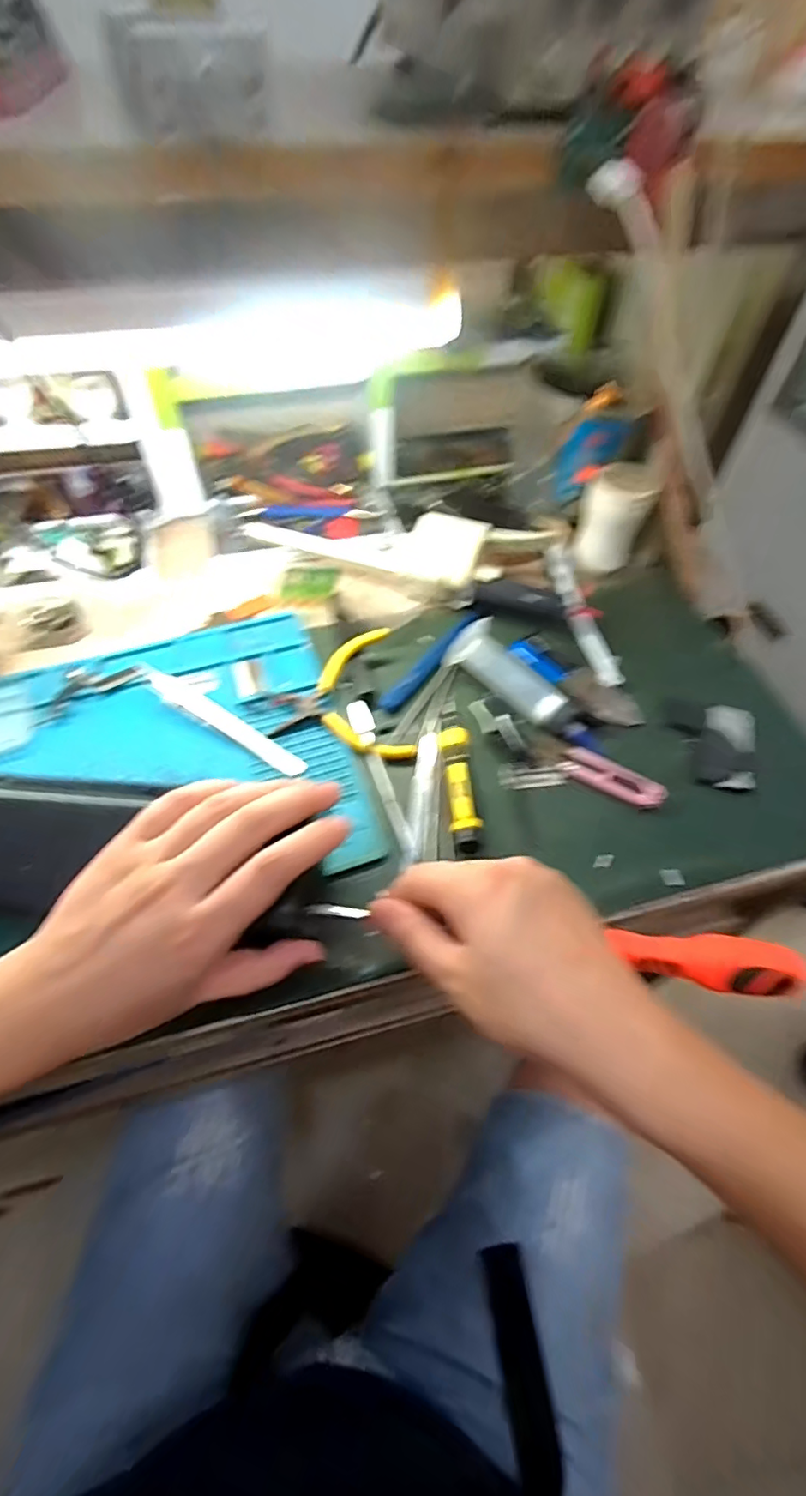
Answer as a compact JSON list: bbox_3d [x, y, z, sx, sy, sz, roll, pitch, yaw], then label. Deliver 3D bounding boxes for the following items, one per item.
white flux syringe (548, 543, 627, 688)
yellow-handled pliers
[{"bbox_3d":[0.161,-0.130,0.511,0.034,0.019,0.178,-6,55,-5],"label":"white flux syringe"},{"bbox_3d":[-0.051,-0.037,0.438,0.102,0.024,0.109,-12,56,-9],"label":"yellow-handled pliers"}]

